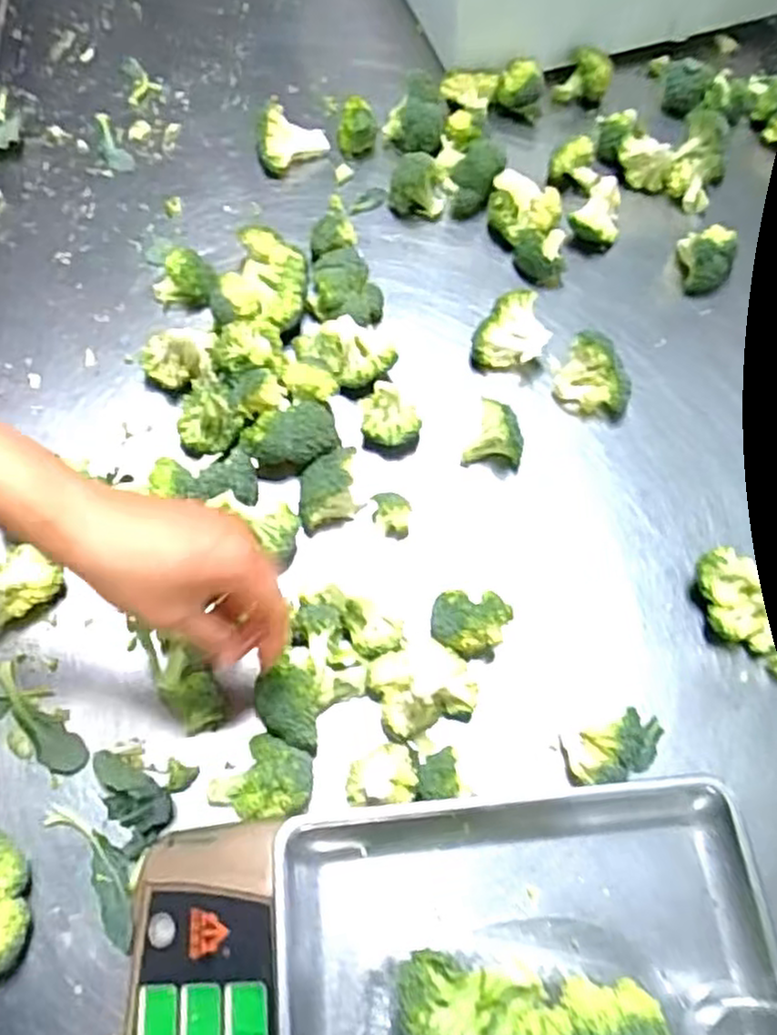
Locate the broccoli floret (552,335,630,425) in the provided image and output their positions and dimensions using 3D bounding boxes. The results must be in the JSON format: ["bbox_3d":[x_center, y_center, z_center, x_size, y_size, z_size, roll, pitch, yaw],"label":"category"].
[{"bbox_3d":[0.179,-0.121,0.616,0.069,0.054,0.054,34,68,12],"label":"broccoli floret"}]

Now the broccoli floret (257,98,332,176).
[{"bbox_3d":[-0.095,-0.373,0.718,0.070,0.039,0.060,-3,65,-5],"label":"broccoli floret"}]

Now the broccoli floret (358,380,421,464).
[{"bbox_3d":[-0.002,-0.076,0.587,0.050,0.054,0.034,34,68,12],"label":"broccoli floret"}]

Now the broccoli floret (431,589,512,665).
[{"bbox_3d":[0.057,0.080,0.519,0.053,0.057,0.039,1,65,-3],"label":"broccoli floret"}]

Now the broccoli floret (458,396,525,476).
[{"bbox_3d":[0.091,-0.070,0.591,0.047,0.047,0.053,15,65,4],"label":"broccoli floret"}]

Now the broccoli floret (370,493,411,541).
[{"bbox_3d":[0.001,0.001,0.564,0.029,0.044,0.027,5,65,-1],"label":"broccoli floret"}]

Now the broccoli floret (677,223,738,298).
[{"bbox_3d":[0.295,-0.239,0.681,0.054,0.056,0.043,34,68,12],"label":"broccoli floret"}]

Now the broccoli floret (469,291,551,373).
[{"bbox_3d":[0.107,-0.163,0.636,0.060,0.043,0.059,11,65,1],"label":"broccoli floret"}]

